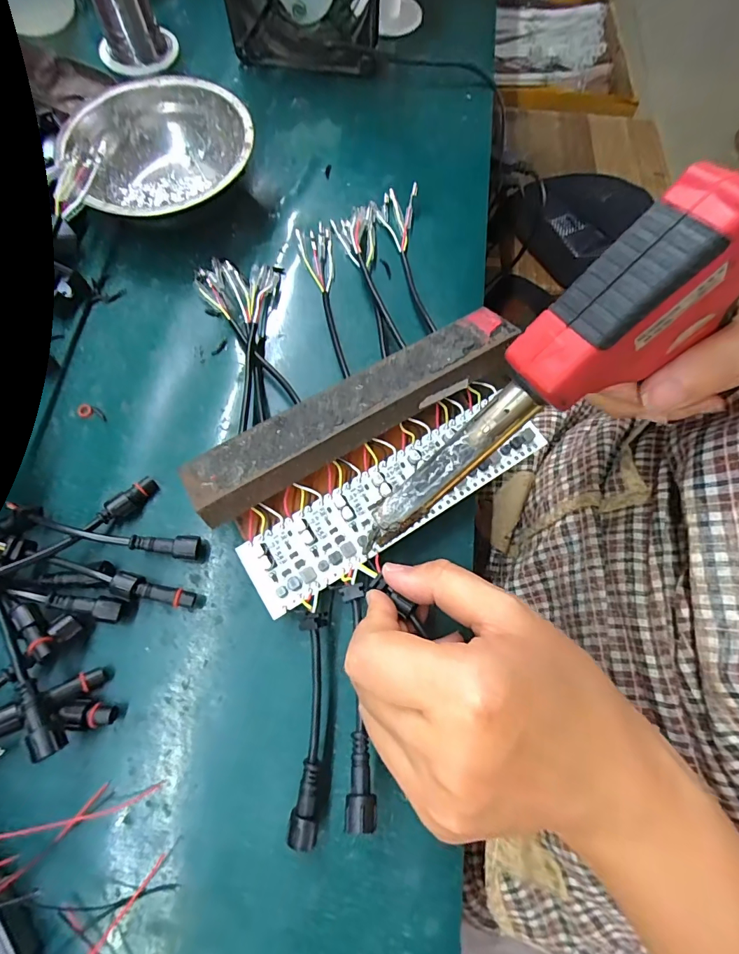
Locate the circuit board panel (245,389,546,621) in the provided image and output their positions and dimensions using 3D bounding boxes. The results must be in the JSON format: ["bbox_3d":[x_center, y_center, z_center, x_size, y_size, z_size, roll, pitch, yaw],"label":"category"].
[{"bbox_3d":[0.015,0.009,0.226,0.170,0.005,0.040,-31,75,-11],"label":"circuit board panel"}]

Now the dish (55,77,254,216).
[{"bbox_3d":[-0.144,-0.222,0.299,0.118,0.040,0.116,1,71,-2],"label":"dish"}]

